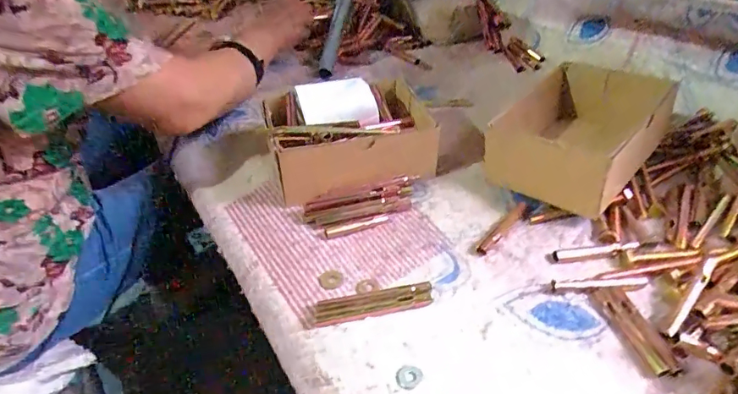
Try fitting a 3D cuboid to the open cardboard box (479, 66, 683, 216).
[{"bbox_3d":[0.244,-0.071,0.534,0.127,0.090,0.172,27,49,33],"label":"open cardboard box"}]

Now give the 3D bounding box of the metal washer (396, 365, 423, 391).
[{"bbox_3d":[0.031,0.140,0.369,0.019,0.004,0.021,26,48,32],"label":"metal washer"}]

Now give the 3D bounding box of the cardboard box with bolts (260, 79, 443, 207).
[{"bbox_3d":[-0.020,-0.074,0.553,0.192,0.087,0.133,-16,41,-13],"label":"cardboard box with bolts"}]

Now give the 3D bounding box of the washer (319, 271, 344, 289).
[{"bbox_3d":[-0.036,0.078,0.447,0.022,0.004,0.020,-17,53,-6],"label":"washer"}]

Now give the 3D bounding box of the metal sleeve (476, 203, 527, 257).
[{"bbox_3d":[0.137,0.032,0.483,0.081,0.008,0.011,-34,48,-31],"label":"metal sleeve"}]

